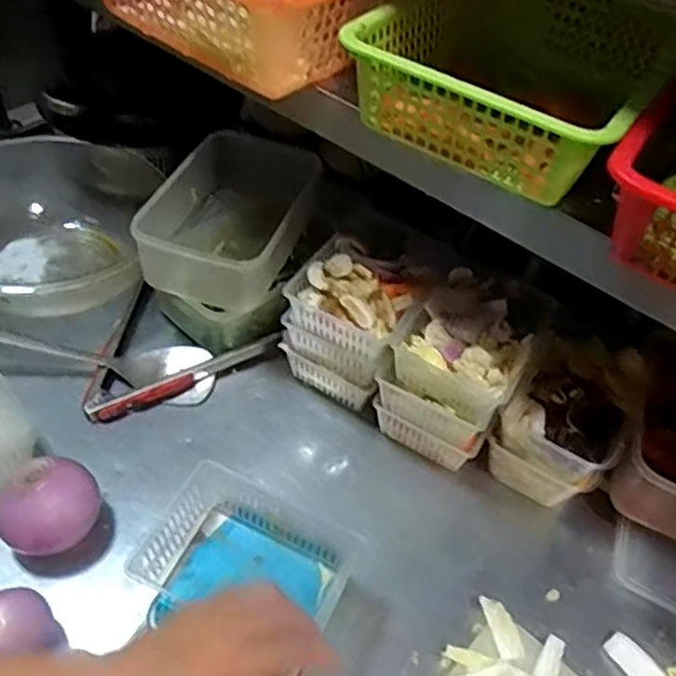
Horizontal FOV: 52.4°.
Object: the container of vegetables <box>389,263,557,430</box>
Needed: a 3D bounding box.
[{"bbox_3d":[0.132,0.002,0.671,0.111,0.061,0.142,28,51,18],"label":"container of vegetables"}]

